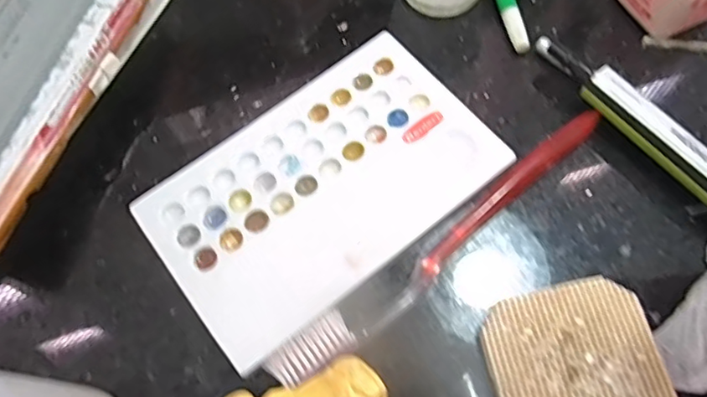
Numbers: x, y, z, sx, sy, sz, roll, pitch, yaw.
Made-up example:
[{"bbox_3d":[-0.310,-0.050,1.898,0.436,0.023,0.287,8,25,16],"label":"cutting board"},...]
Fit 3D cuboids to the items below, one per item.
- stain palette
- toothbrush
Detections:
[{"bbox_3d":[-0.014,-0.006,0.264,0.151,0.012,0.095,-37,71,-13],"label":"stain palette"},{"bbox_3d":[0.043,0.018,0.252,0.186,0.010,0.018,-37,71,-13],"label":"toothbrush"}]

